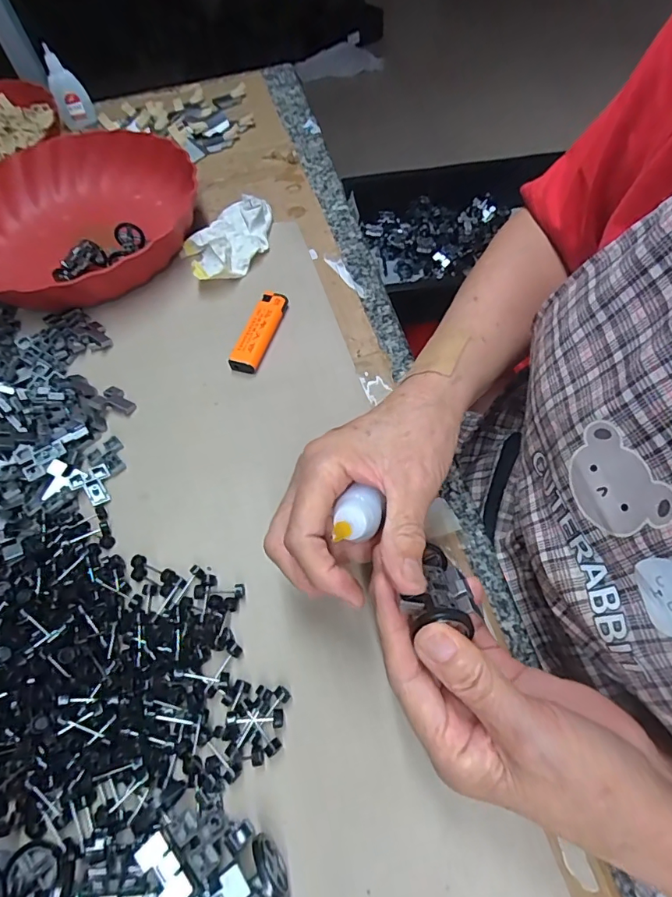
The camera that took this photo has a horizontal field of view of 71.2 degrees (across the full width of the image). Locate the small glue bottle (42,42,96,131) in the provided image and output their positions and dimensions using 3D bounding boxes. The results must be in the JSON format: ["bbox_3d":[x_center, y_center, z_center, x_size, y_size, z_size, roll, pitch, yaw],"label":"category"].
[{"bbox_3d":[-0.363,-0.486,0.637,0.045,0.083,0.030,-22,59,-12],"label":"small glue bottle"}]

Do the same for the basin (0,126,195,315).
[{"bbox_3d":[-0.252,-0.229,0.470,0.232,0.062,0.222,-1,57,2],"label":"basin"}]

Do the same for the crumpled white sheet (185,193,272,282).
[{"bbox_3d":[-0.101,-0.204,0.454,0.067,0.022,0.114,34,64,21],"label":"crumpled white sheet"}]

